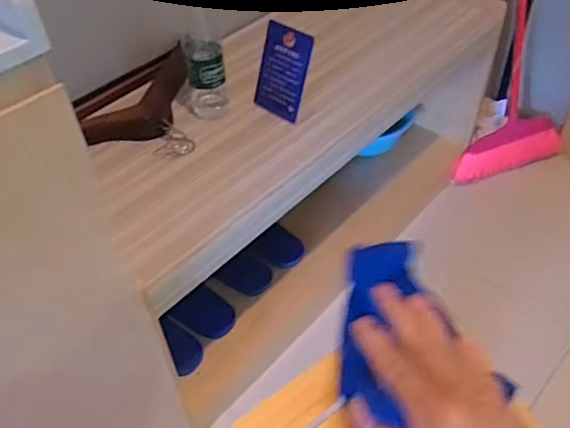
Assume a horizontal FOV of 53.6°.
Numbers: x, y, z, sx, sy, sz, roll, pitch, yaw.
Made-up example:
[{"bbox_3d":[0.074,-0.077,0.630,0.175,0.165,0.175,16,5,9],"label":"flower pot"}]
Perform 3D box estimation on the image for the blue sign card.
[{"bbox_3d":[-0.004,-0.239,0.949,0.102,0.144,0.011,35,34,29],"label":"blue sign card"}]

